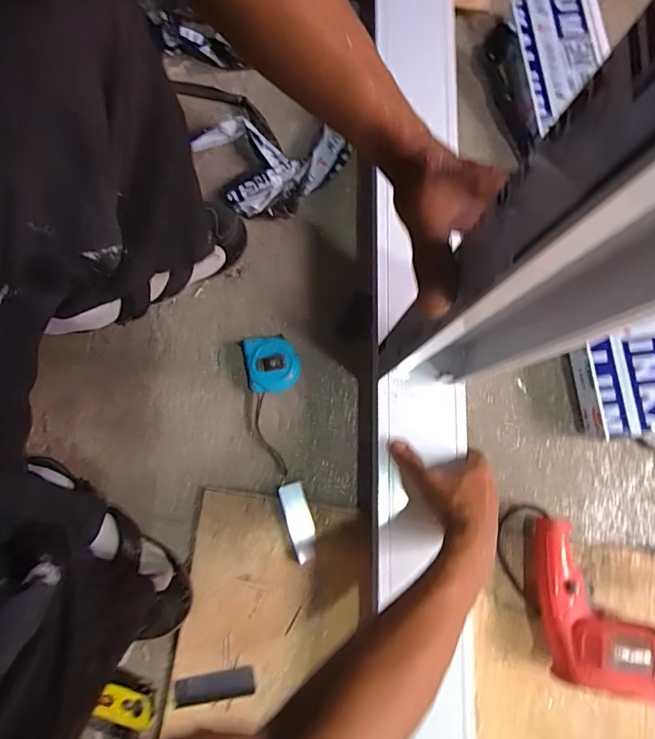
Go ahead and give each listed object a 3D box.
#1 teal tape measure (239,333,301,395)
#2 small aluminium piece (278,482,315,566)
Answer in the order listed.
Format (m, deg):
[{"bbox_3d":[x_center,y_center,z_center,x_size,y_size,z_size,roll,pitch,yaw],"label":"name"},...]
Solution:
[{"bbox_3d":[-0.069,-0.006,0.616,0.067,0.031,0.070,-10,80,-1],"label":"teal tape measure"},{"bbox_3d":[-0.036,0.188,0.597,0.031,0.011,0.094,-17,80,-3],"label":"small aluminium piece"}]

